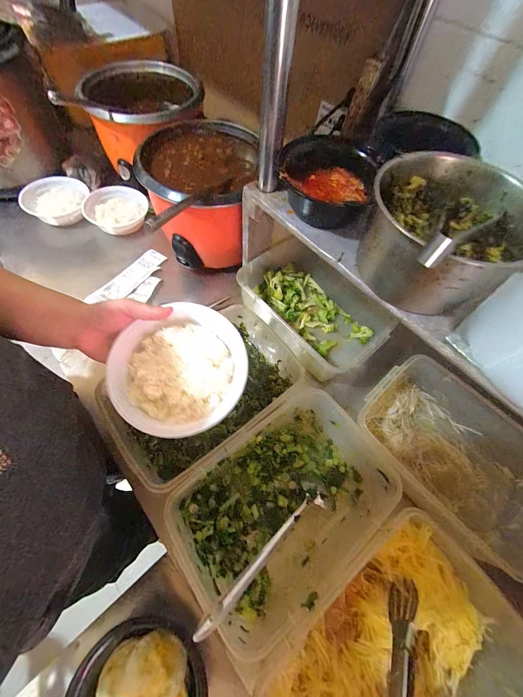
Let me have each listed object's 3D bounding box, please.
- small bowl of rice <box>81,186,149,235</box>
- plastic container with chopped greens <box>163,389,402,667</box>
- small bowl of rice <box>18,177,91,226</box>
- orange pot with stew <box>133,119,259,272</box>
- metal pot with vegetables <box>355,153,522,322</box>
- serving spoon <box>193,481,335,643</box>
[{"bbox_3d":[-0.406,-0.387,0.770,0.163,0.064,0.139,4,61,-2],"label":"small bowl of rice"},{"bbox_3d":[0.039,0.233,0.432,0.326,0.098,0.228,-34,69,-20],"label":"plastic container with chopped greens"},{"bbox_3d":[-0.570,-0.404,0.764,0.153,0.074,0.146,-3,62,-6],"label":"small bowl of rice"},{"bbox_3d":[-0.125,-0.340,0.655,0.273,0.211,0.317,-21,65,-15],"label":"orange pot with stew"},{"bbox_3d":[0.225,-0.144,0.359,0.185,0.118,0.175,2,62,-3],"label":"metal pot with vegetables"},{"bbox_3d":[0.017,0.278,0.380,0.251,0.021,0.050,-27,66,-37],"label":"serving spoon"}]

